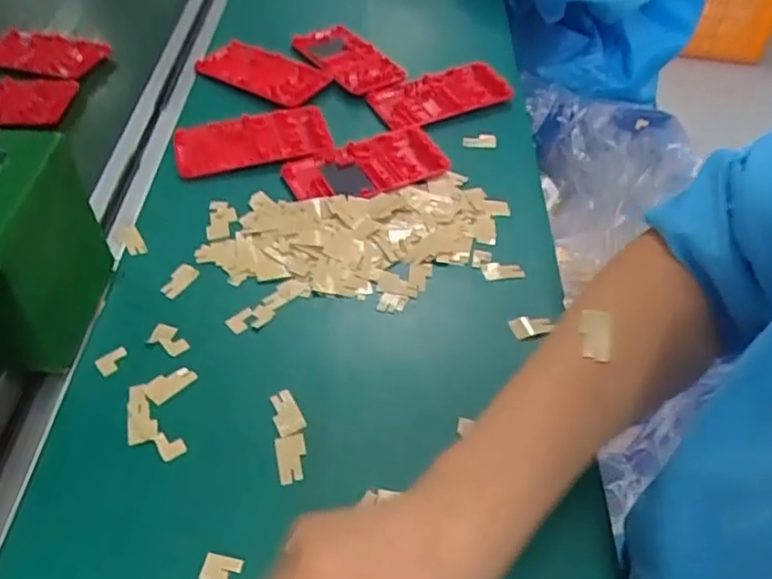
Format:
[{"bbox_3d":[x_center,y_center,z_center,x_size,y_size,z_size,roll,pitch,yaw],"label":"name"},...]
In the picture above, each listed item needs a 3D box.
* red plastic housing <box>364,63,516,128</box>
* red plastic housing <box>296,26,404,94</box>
[{"bbox_3d":[0.049,-0.179,0.588,0.113,0.013,0.061,-18,51,-18],"label":"red plastic housing"},{"bbox_3d":[-0.039,-0.230,0.633,0.060,0.009,0.136,-25,54,-23],"label":"red plastic housing"}]

